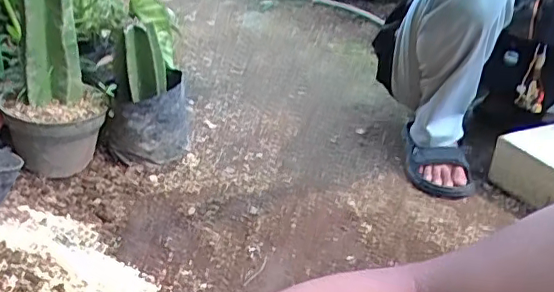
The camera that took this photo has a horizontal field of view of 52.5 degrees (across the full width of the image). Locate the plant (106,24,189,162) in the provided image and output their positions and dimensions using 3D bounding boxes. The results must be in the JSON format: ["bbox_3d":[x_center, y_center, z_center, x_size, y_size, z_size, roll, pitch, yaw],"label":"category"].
[{"bbox_3d":[-0.251,-0.094,1.107,0.159,0.264,0.131,-1,28,-15],"label":"plant"}]

